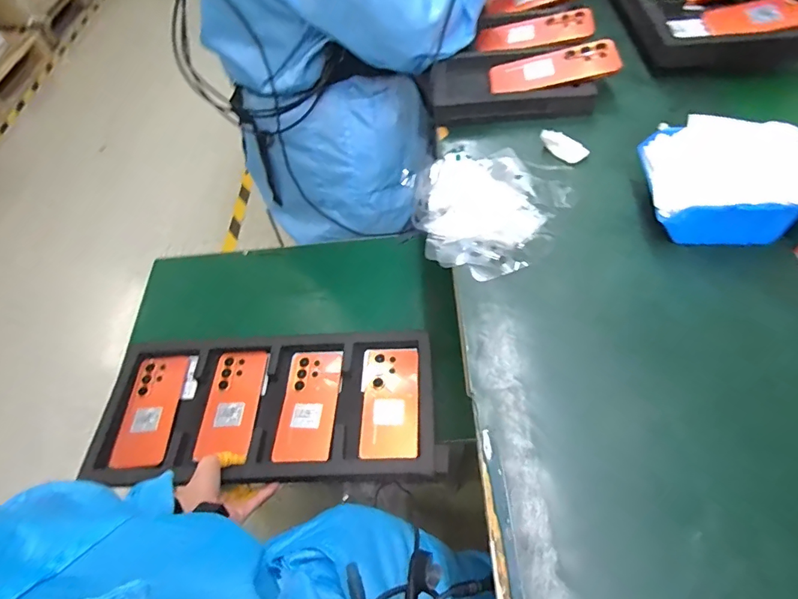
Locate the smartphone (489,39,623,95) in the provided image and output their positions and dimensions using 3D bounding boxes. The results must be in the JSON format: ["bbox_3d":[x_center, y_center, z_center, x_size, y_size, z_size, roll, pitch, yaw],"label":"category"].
[{"bbox_3d":[0.219,-0.329,0.641,0.174,0.014,0.083,-5,56,16],"label":"smartphone"}]

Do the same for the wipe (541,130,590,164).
[{"bbox_3d":[0.211,-0.197,0.579,0.062,0.023,0.019,34,65,9],"label":"wipe"}]

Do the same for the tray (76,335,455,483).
[{"bbox_3d":[-0.186,0.147,0.642,0.470,0.034,0.215,0,57,4],"label":"tray"}]

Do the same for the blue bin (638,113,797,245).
[{"bbox_3d":[0.341,-0.124,0.485,0.141,0.083,0.120,6,58,9],"label":"blue bin"}]

